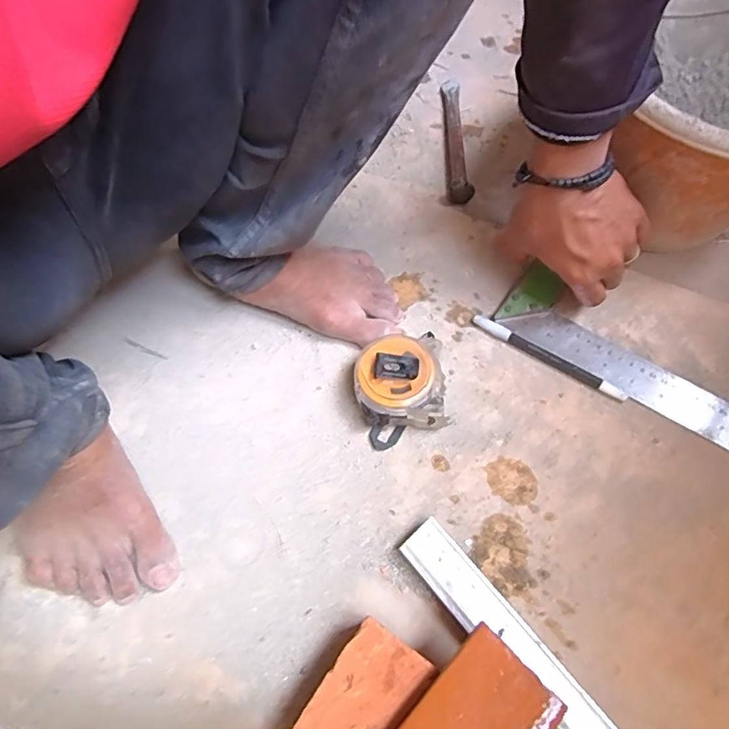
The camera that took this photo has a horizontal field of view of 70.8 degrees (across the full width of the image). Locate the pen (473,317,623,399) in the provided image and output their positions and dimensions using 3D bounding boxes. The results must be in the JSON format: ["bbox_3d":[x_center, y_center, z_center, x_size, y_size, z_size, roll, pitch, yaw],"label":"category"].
[{"bbox_3d":[0.161,-0.008,0.457,0.144,0.009,0.009,32,68,18],"label":"pen"}]

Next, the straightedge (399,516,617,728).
[{"bbox_3d":[0.109,0.203,0.345,0.035,0.021,0.221,-36,66,-16],"label":"straightedge"}]

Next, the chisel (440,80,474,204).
[{"bbox_3d":[0.102,-0.263,0.585,0.024,0.018,0.191,-2,62,2],"label":"chisel"}]

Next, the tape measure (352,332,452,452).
[{"bbox_3d":[0.032,0.019,0.432,0.076,0.043,0.076,-17,62,-6],"label":"tape measure"}]

